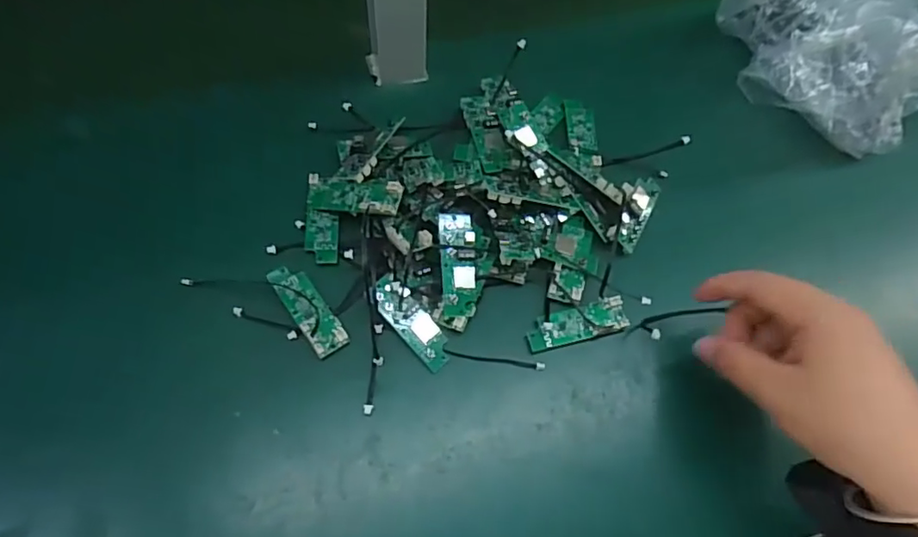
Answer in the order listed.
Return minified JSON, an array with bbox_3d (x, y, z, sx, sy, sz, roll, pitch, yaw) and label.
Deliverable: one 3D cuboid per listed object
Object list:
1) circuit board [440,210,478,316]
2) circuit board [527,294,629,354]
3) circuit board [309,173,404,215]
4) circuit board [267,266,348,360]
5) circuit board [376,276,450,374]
[{"bbox_3d":[0.000,-0.003,0.389,0.024,0.010,0.070,-2,79,-4],"label":"circuit board"},{"bbox_3d":[0.080,0.037,0.391,0.069,0.008,0.023,-13,64,-9],"label":"circuit board"},{"bbox_3d":[-0.075,-0.052,0.407,0.075,0.013,0.028,10,60,27],"label":"circuit board"},{"bbox_3d":[-0.101,0.027,0.384,0.022,0.007,0.069,-33,69,-18],"label":"circuit board"},{"bbox_3d":[-0.031,0.036,0.381,0.025,0.004,0.068,-36,85,-19],"label":"circuit board"}]

